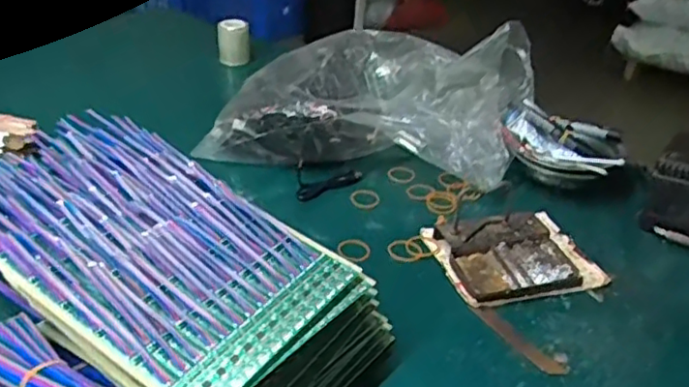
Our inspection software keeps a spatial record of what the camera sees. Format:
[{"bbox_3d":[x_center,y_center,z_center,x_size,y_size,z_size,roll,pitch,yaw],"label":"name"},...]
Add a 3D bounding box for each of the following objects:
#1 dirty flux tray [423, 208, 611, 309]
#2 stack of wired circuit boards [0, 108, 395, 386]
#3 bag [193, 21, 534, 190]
[{"bbox_3d":[0.170,0.058,0.623,0.145,0.030,0.115,-4,32,-15],"label":"dirty flux tray"},{"bbox_3d":[-0.135,0.062,0.480,0.296,0.120,0.200,22,34,24],"label":"stack of wired circuit boards"},{"bbox_3d":[0.034,-0.122,0.790,0.371,0.153,0.187,7,31,2],"label":"bag"}]

